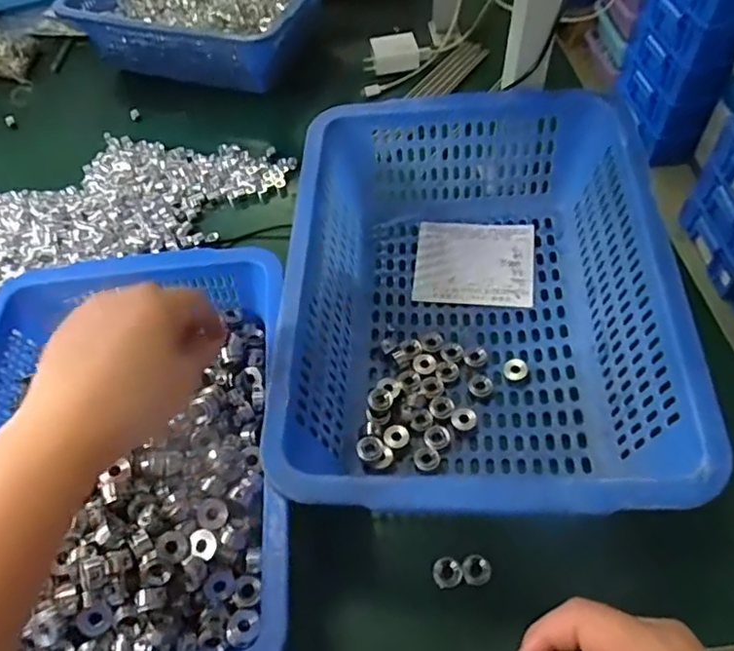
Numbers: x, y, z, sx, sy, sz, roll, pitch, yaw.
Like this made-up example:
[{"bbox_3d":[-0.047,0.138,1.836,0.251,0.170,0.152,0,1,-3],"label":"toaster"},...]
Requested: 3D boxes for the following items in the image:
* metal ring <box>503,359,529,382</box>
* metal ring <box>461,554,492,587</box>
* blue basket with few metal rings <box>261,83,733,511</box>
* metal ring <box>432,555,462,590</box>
[{"bbox_3d":[0.125,0.038,0.487,0.019,0.016,0.018,-2,55,3],"label":"metal ring"},{"bbox_3d":[0.076,0.169,0.403,0.020,0.004,0.020,-3,63,5],"label":"metal ring"},{"bbox_3d":[0.078,-0.020,0.466,0.267,0.125,0.350,0,56,4],"label":"blue basket with few metal rings"},{"bbox_3d":[0.056,0.171,0.404,0.019,0.008,0.019,-2,55,3],"label":"metal ring"}]

